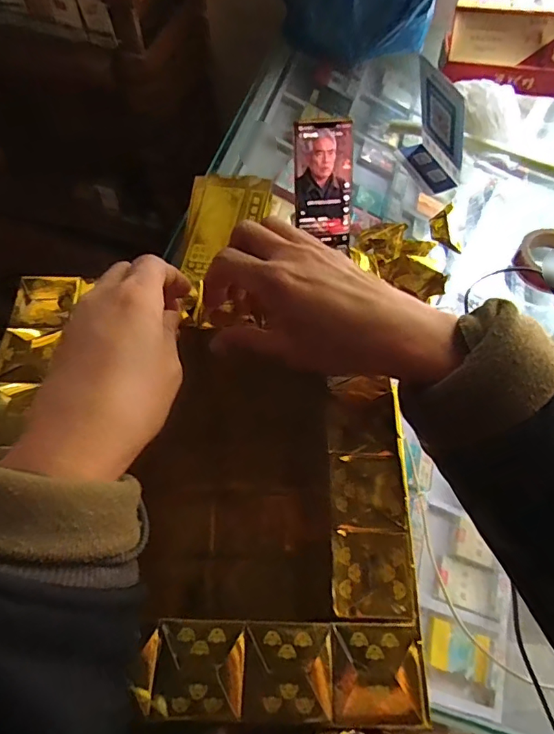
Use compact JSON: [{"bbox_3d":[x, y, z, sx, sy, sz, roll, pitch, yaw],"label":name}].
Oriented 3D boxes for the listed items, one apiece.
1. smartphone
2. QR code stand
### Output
[{"bbox_3d":[0.061,-0.233,0.635,0.072,0.160,0.008,-4,30,-2],"label":"smartphone"},{"bbox_3d":[0.242,-0.366,0.749,0.052,0.166,0.126,-20,63,-11],"label":"QR code stand"}]

